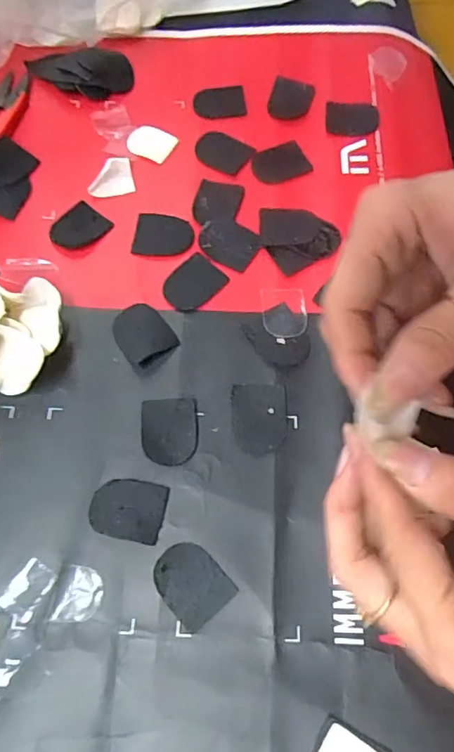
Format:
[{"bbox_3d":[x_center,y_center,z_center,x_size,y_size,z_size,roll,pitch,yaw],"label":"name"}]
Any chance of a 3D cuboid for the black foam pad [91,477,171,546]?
[{"bbox_3d":[-0.046,0.061,0.249,0.034,0.004,0.027,10,67,5],"label":"black foam pad"}]

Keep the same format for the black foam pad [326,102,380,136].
[{"bbox_3d":[0.079,-0.163,0.341,0.032,0.005,0.023,3,66,2],"label":"black foam pad"}]

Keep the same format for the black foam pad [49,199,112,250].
[{"bbox_3d":[-0.087,-0.087,0.314,0.026,0.004,0.032,40,73,16],"label":"black foam pad"}]

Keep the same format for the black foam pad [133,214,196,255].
[{"bbox_3d":[-0.037,-0.082,0.311,0.034,0.004,0.026,8,67,4],"label":"black foam pad"}]

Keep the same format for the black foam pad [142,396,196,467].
[{"bbox_3d":[-0.028,0.027,0.264,0.027,0.004,0.033,-4,66,-1],"label":"black foam pad"}]

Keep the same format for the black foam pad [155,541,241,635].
[{"bbox_3d":[-0.016,0.090,0.236,0.027,0.004,0.033,-37,71,-14],"label":"black foam pad"}]

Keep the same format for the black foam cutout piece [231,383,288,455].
[{"bbox_3d":[0.016,0.020,0.266,0.027,0.004,0.035,-1,66,0],"label":"black foam cutout piece"}]

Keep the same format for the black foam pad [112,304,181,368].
[{"bbox_3d":[-0.045,-0.023,0.286,0.027,0.004,0.034,-34,70,-13],"label":"black foam pad"}]

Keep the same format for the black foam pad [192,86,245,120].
[{"bbox_3d":[-0.005,-0.180,0.353,0.033,0.004,0.026,-5,66,-1],"label":"black foam pad"}]

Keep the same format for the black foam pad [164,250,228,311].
[{"bbox_3d":[-0.019,-0.052,0.297,0.033,0.004,0.026,-42,72,-16],"label":"black foam pad"}]

